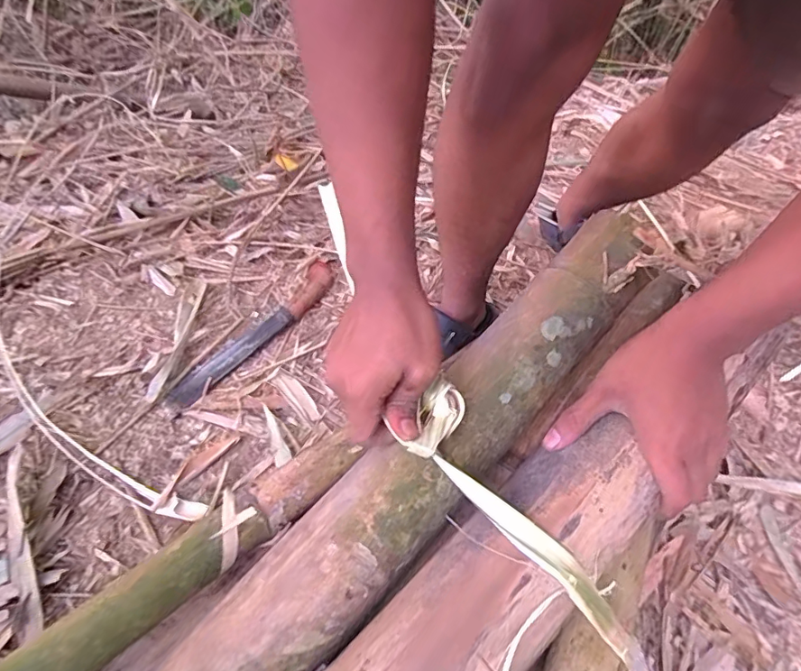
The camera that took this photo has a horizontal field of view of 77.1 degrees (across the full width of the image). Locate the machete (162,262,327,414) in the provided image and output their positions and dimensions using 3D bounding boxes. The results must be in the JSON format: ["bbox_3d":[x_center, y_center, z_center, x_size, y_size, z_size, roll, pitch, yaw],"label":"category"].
[{"bbox_3d":[-0.211,-0.007,0.758,0.052,0.023,0.322,34,56,14],"label":"machete"}]

